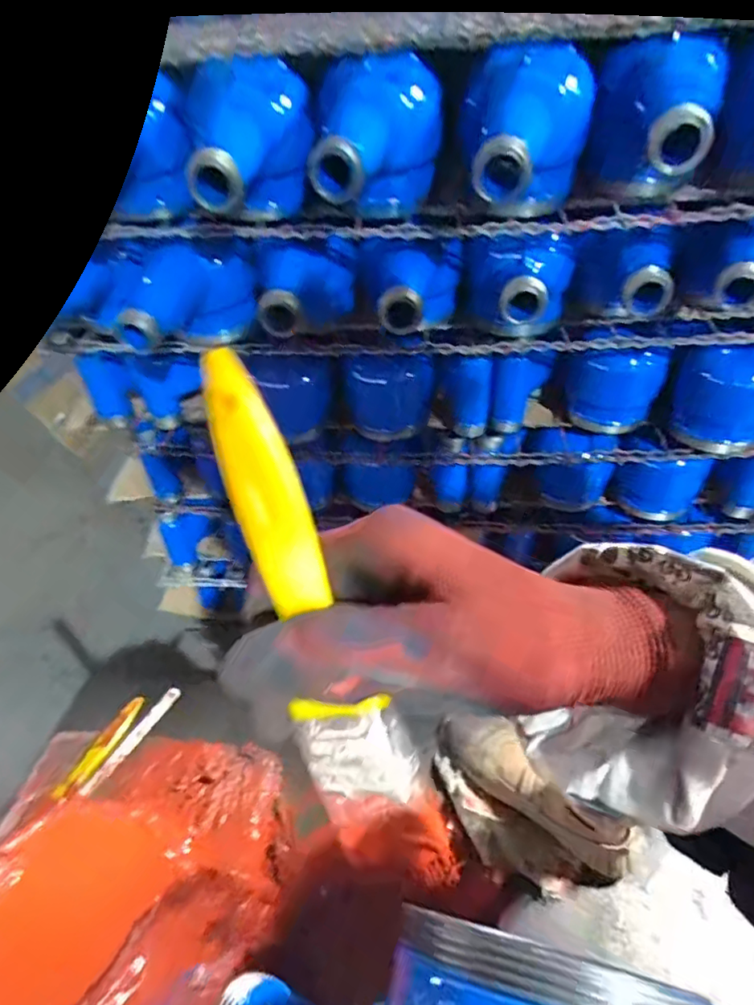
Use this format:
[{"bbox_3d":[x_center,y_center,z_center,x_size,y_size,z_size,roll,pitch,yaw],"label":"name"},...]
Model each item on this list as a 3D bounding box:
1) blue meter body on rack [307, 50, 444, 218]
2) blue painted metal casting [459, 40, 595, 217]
[{"bbox_3d":[0.001,-0.217,0.335,0.076,0.085,0.092,-2,44,6],"label":"blue meter body on rack"},{"bbox_3d":[0.091,-0.218,0.329,0.063,0.087,0.103,9,46,16],"label":"blue painted metal casting"}]

